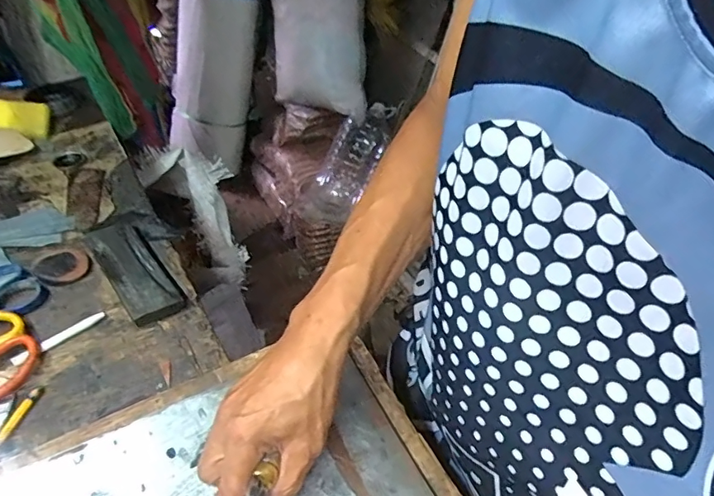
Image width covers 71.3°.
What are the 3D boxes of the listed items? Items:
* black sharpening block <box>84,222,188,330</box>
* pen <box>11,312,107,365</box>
[{"bbox_3d":[-0.248,0.022,0.551,0.055,0.024,0.157,-27,50,-30],"label":"black sharpening block"},{"bbox_3d":[-0.286,0.086,0.480,0.011,0.009,0.085,33,49,28],"label":"pen"}]

